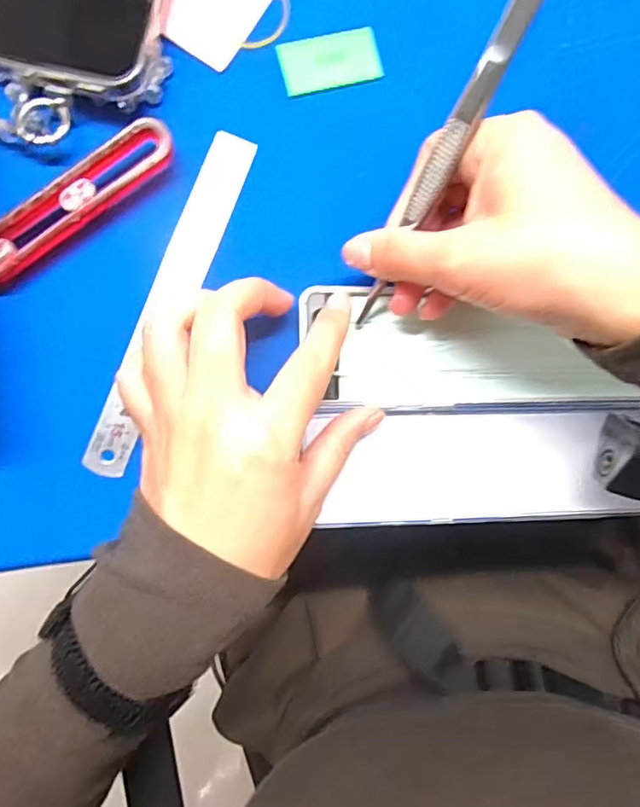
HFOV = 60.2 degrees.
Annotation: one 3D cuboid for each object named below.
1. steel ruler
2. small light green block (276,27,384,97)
[{"bbox_3d":[-0.071,-0.049,0.262,0.022,0.004,0.171,22,86,-5],"label":"steel ruler"},{"bbox_3d":[0.005,-0.169,0.272,0.048,0.004,0.026,-15,90,-6],"label":"small light green block"}]

